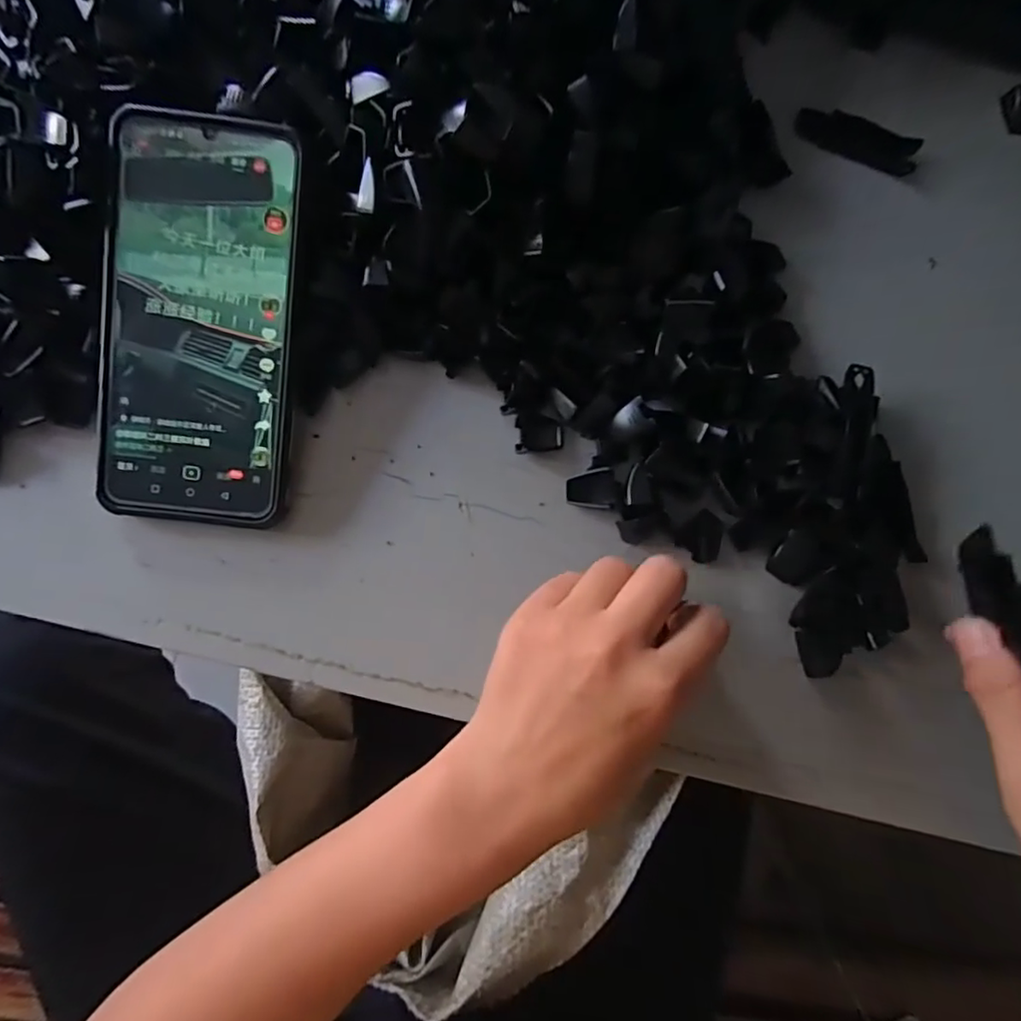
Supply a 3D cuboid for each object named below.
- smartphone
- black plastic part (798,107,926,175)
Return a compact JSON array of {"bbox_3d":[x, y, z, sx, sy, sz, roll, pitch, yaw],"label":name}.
[{"bbox_3d":[-0.133,-0.081,0.255,0.078,0.006,0.170,5,96,-5],"label":"smartphone"},{"bbox_3d":[0.183,-0.197,0.314,0.064,0.012,0.015,21,82,-1],"label":"black plastic part"}]

